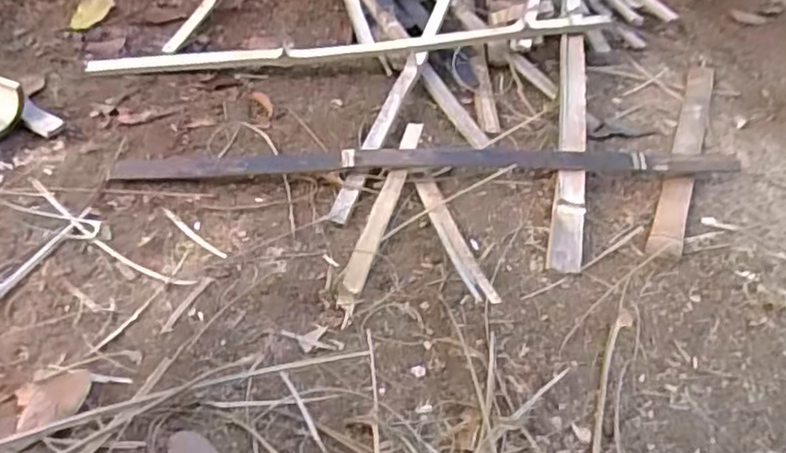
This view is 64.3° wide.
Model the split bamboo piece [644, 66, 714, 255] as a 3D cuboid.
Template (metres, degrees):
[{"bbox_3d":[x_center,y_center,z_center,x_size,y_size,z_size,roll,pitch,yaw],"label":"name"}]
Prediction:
[{"bbox_3d":[0.469,-0.130,0.996,0.044,0.024,0.533,21,49,14],"label":"split bamboo piece"}]

